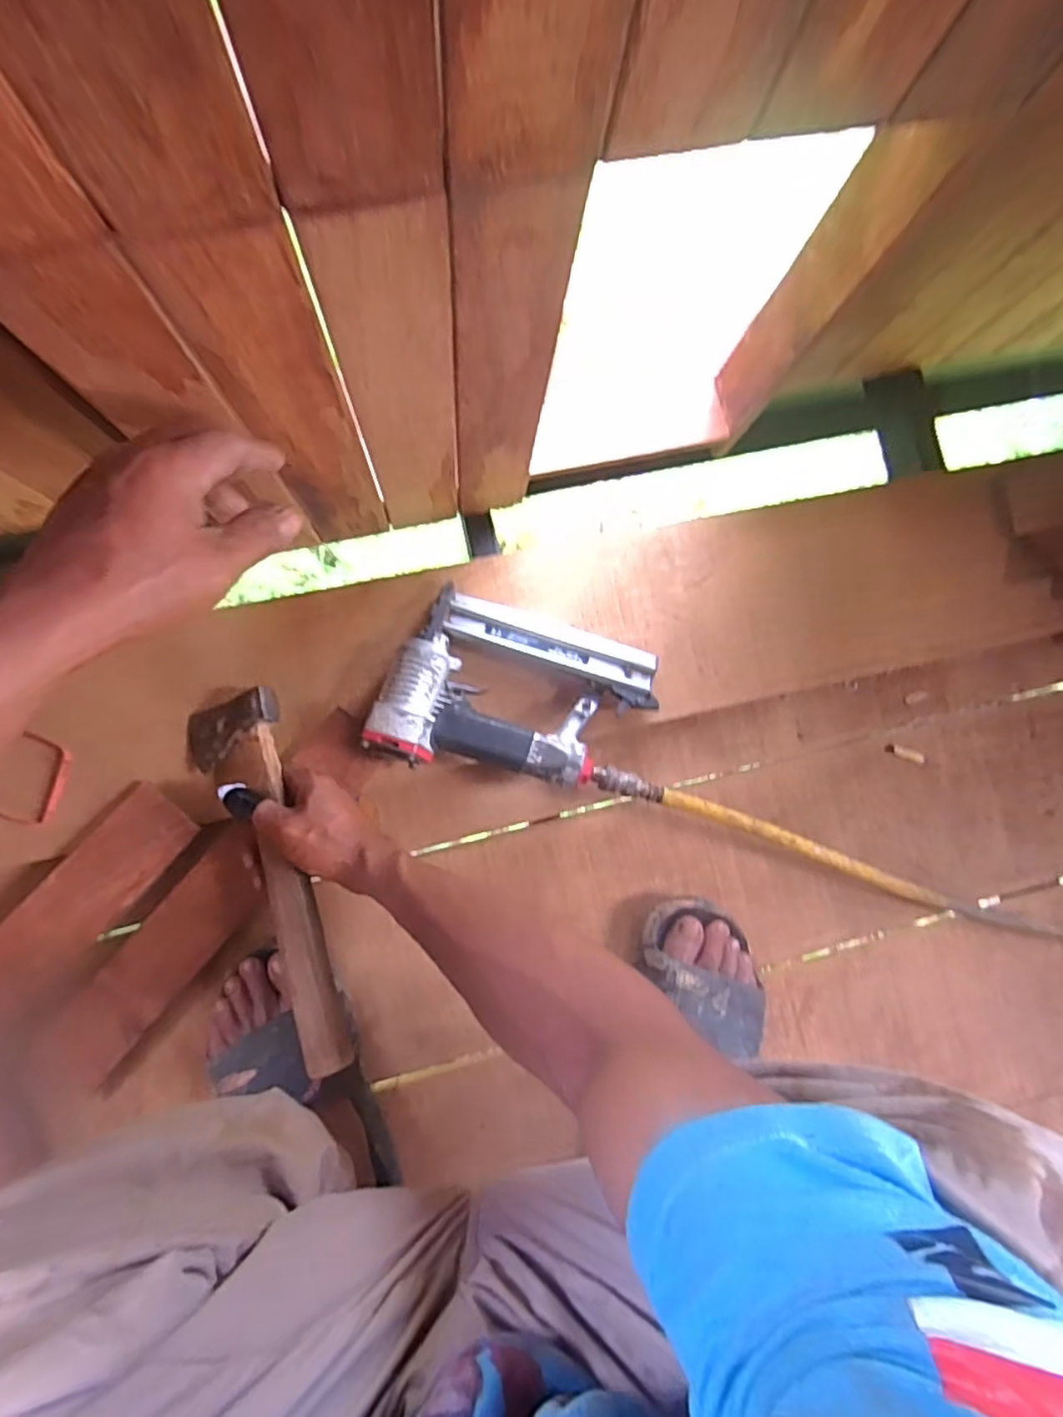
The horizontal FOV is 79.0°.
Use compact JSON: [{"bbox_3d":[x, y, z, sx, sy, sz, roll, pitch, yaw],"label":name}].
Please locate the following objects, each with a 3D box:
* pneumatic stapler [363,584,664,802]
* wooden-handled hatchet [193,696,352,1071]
[{"bbox_3d":[-0.006,-0.012,0.588,0.245,0.070,0.151,13,87,-5],"label":"pneumatic stapler"},{"bbox_3d":[-0.211,0.133,0.527,0.084,0.036,0.314,-22,74,-6],"label":"wooden-handled hatchet"}]

